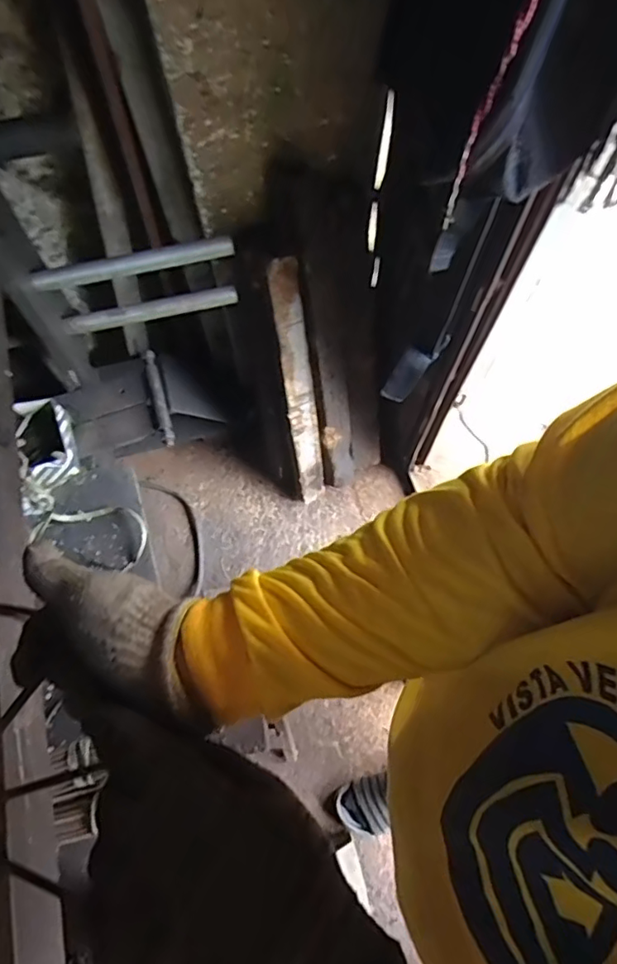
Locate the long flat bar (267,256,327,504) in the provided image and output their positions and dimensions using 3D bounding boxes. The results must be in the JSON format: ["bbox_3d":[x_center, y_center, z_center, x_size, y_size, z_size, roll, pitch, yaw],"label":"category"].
[{"bbox_3d":[-0.013,-0.166,1.150,0.066,0.622,0.023,-15,50,-5],"label":"long flat bar"}]

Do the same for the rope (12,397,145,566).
[{"bbox_3d":[-0.423,0.007,0.945,0.154,0.088,0.355,-35,74,-11],"label":"rope"}]

